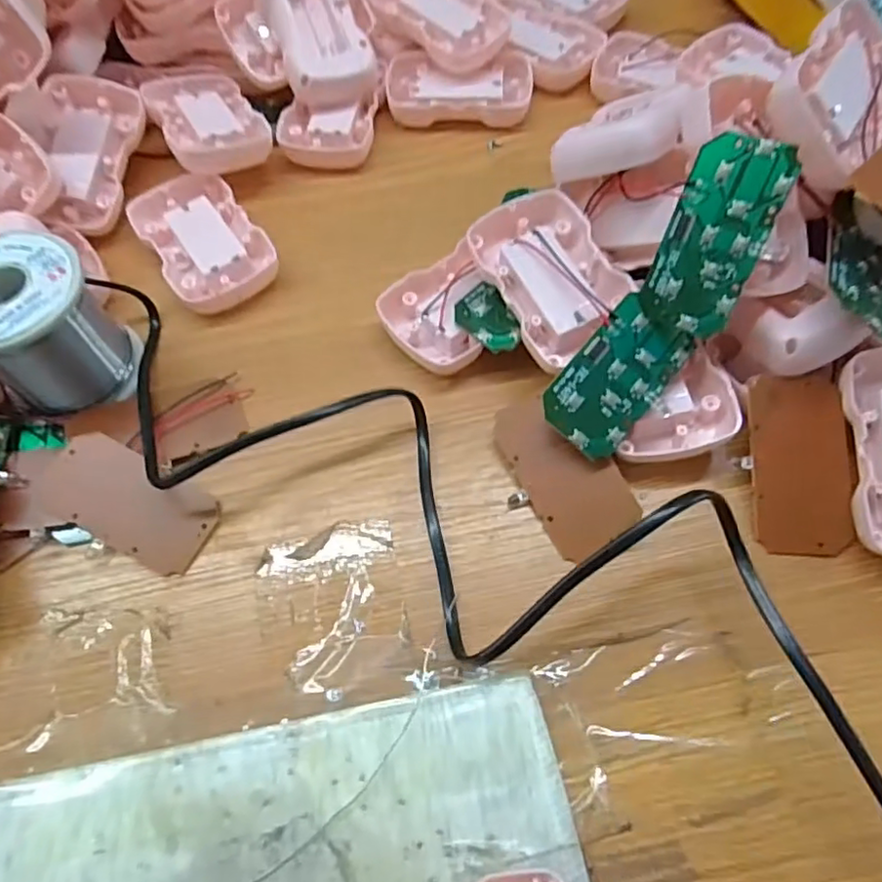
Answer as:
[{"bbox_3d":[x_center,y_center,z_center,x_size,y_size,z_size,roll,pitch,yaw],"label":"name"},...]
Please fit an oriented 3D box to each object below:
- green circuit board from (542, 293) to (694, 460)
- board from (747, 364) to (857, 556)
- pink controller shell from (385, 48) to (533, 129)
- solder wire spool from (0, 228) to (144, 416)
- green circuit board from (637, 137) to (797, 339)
[{"bbox_3d":[0.074,-0.027,0.259,0.036,0.004,0.068,41,81,2],"label":"green circuit board"},{"bbox_3d":[0.151,0.008,0.259,0.038,0.004,0.077,1,79,5],"label":"board"},{"bbox_3d":[0.011,-0.219,0.382,0.087,0.014,0.054,-1,63,1],"label":"pink controller shell"},{"bbox_3d":[-0.176,-0.052,0.271,0.058,0.054,0.058,-21,65,-9],"label":"solder wire spool"},{"bbox_3d":[0.108,-0.081,0.244,0.036,0.073,0.004,29,25,27],"label":"green circuit board"}]

